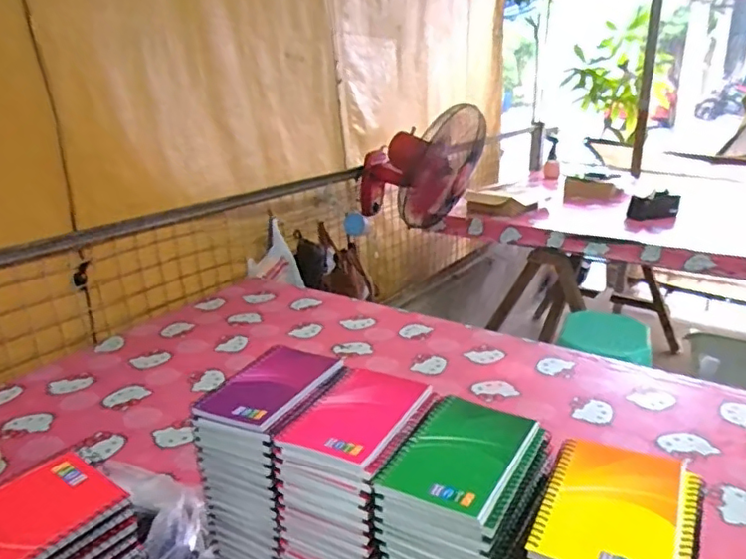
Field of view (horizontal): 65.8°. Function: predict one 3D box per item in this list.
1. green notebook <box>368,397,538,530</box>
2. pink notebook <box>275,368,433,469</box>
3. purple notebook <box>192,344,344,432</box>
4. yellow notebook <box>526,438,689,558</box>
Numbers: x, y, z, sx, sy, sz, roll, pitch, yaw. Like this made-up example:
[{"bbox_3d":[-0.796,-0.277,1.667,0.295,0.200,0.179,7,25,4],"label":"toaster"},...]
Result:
[{"bbox_3d":[0.067,0.134,0.445,0.084,0.014,0.125,10,22,29],"label":"green notebook"},{"bbox_3d":[-0.015,0.114,0.497,0.085,0.009,0.125,10,22,28],"label":"pink notebook"},{"bbox_3d":[-0.095,0.099,0.546,0.086,0.011,0.128,8,21,24],"label":"purple notebook"},{"bbox_3d":[0.162,0.152,0.388,0.086,0.010,0.128,9,22,27],"label":"yellow notebook"}]

